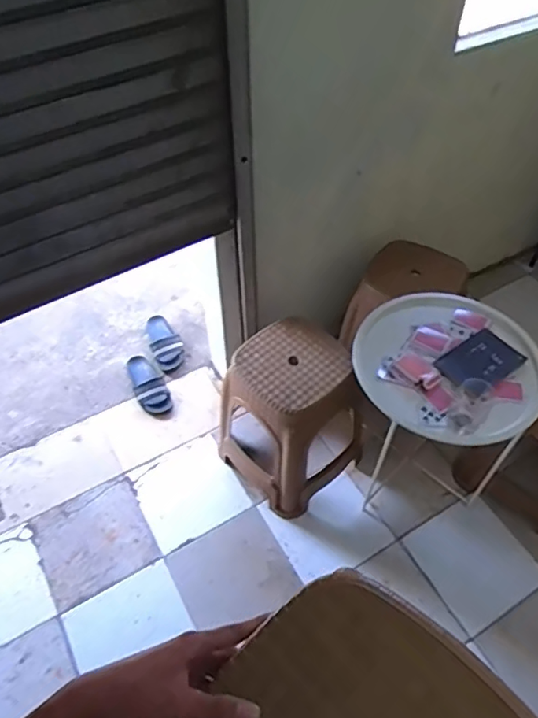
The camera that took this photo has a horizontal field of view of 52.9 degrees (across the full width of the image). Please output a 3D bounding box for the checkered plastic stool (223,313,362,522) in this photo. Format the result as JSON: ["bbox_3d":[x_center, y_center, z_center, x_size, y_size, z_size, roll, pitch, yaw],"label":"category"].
[{"bbox_3d":[0.066,0.174,1.533,0.304,0.448,0.315,-36,60,-25],"label":"checkered plastic stool"}]

